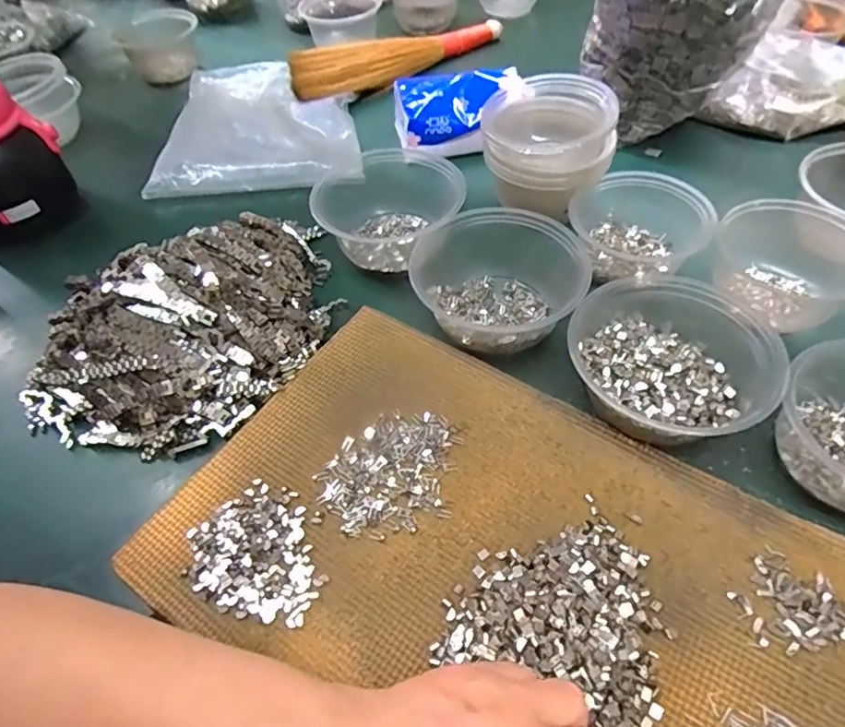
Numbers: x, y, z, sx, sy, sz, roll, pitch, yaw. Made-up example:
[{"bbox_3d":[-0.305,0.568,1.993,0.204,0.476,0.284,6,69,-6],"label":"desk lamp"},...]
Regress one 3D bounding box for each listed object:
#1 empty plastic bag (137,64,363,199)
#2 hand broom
[{"bbox_3d":[-0.193,-0.296,0.658,0.227,0.021,0.245,-6,53,1],"label":"empty plastic bag"},{"bbox_3d":[-0.021,-0.411,0.702,0.317,0.041,0.066,-29,56,-16],"label":"hand broom"}]

